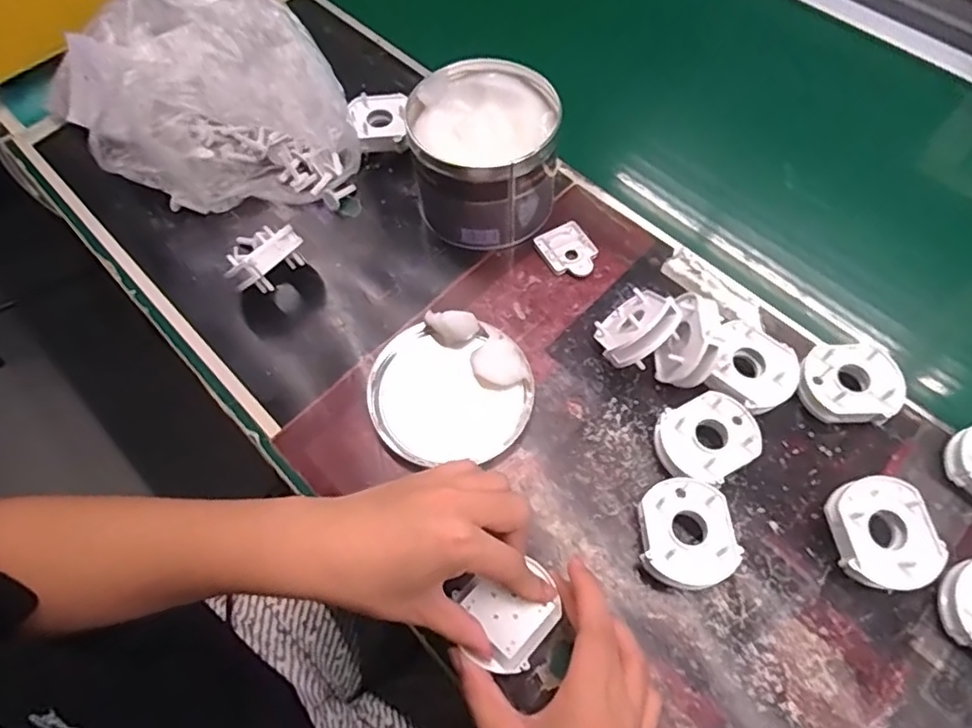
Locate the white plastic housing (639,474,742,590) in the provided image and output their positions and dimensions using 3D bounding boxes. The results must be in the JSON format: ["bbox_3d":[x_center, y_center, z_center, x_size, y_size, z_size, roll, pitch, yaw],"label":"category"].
[{"bbox_3d":[0.135,0.118,0.415,0.063,0.031,0.071,-9,63,-3],"label":"white plastic housing"}]

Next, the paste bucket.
[{"bbox_3d":[-0.003,-0.186,0.536,0.121,0.094,0.131,-1,63,1],"label":"paste bucket"}]

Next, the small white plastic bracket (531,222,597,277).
[{"bbox_3d":[0.076,-0.102,0.544,0.047,0.008,0.055,-25,65,-11],"label":"small white plastic bracket"}]

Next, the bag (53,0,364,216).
[{"bbox_3d":[-0.262,-0.263,0.575,0.263,0.111,0.206,-6,63,-2],"label":"bag"}]

